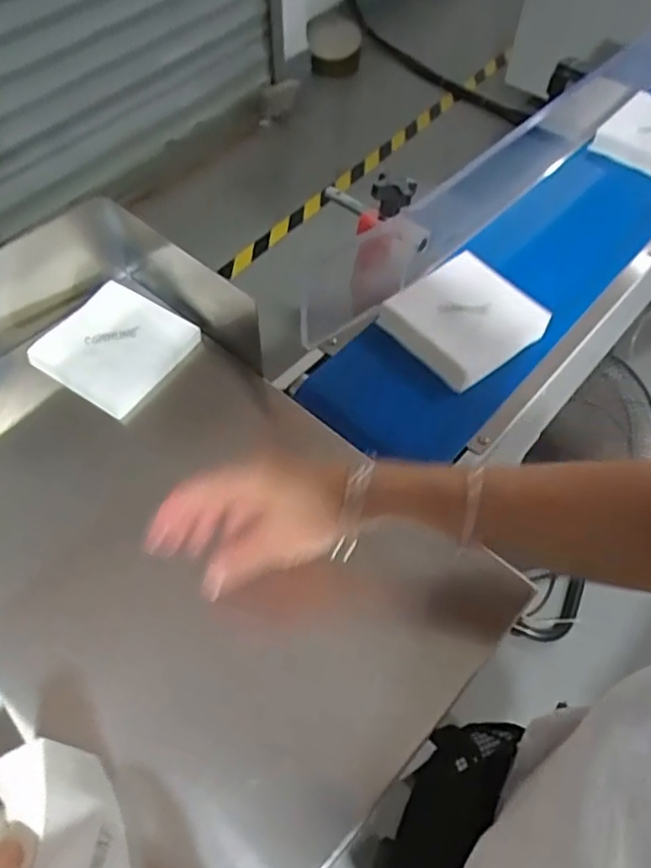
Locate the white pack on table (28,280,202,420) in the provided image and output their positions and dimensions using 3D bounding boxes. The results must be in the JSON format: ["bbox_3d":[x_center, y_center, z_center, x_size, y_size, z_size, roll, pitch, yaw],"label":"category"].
[{"bbox_3d":[-0.200,-0.085,0.600,0.120,0.021,0.116,29,61,17],"label":"white pack on table"}]

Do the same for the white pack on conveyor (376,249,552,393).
[{"bbox_3d":[0.136,-0.112,0.621,0.123,0.033,0.116,-32,63,-20],"label":"white pack on conveyor"}]

